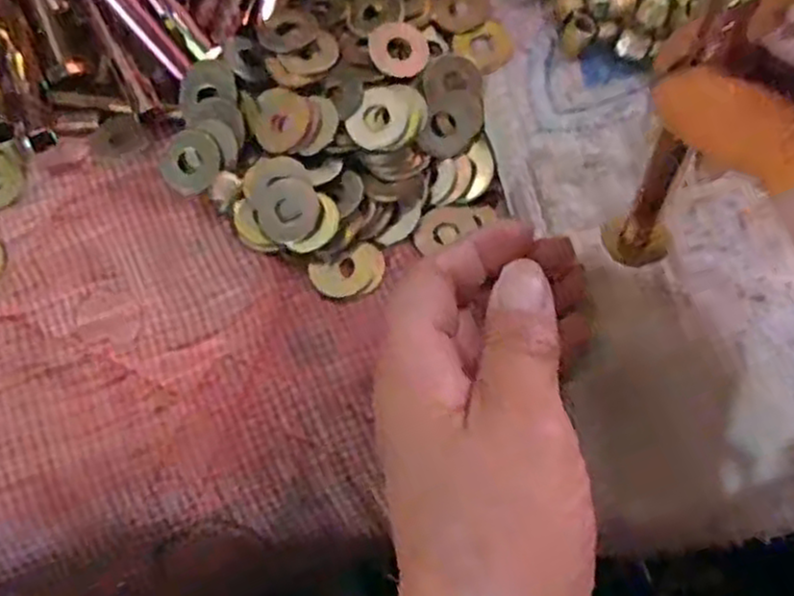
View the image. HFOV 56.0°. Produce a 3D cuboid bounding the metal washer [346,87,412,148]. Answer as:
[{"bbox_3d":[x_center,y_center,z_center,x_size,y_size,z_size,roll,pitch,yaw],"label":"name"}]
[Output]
[{"bbox_3d":[-0.006,-0.070,0.293,0.022,0.004,0.024,0,88,1],"label":"metal washer"}]

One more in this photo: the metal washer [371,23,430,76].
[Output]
[{"bbox_3d":[0.001,-0.100,0.303,0.022,0.005,0.026,-18,73,-6],"label":"metal washer"}]

